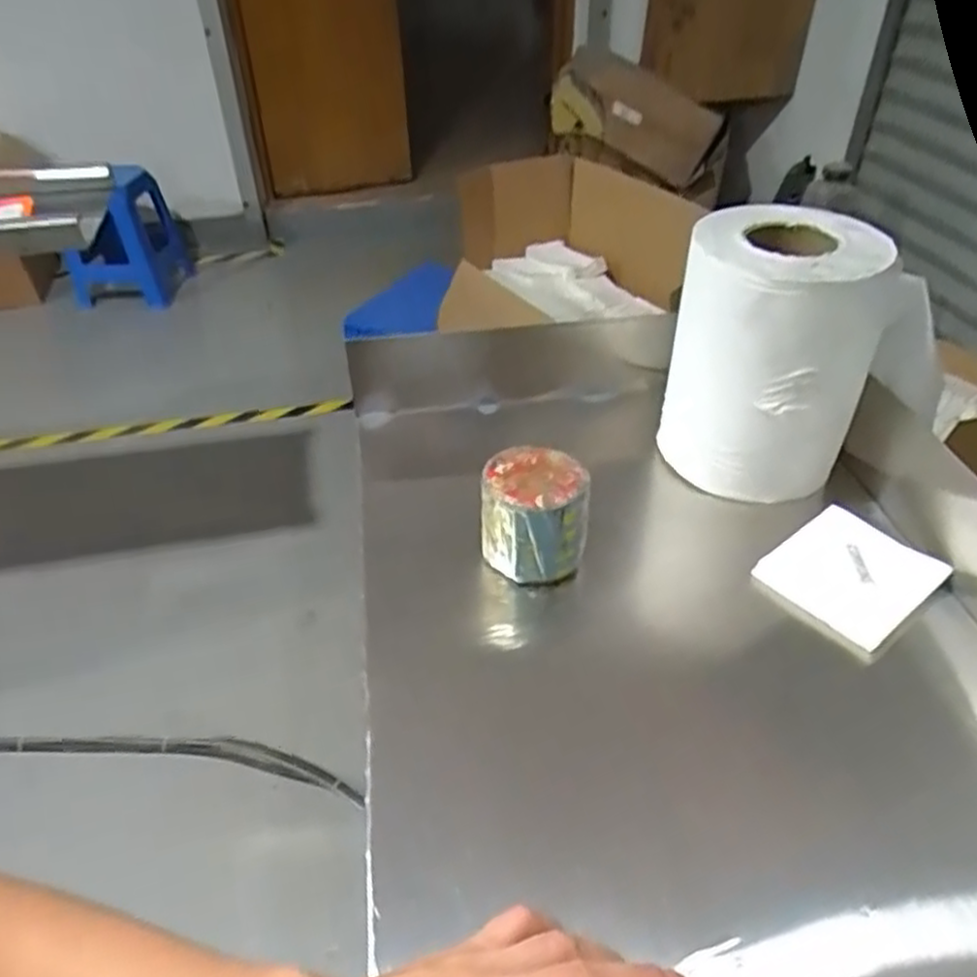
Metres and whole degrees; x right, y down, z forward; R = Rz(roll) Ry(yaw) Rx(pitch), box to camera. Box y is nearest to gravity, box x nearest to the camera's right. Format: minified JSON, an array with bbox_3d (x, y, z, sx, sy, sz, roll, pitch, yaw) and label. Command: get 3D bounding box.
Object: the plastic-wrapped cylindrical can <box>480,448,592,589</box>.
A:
[{"bbox_3d":[0.039,0.028,0.653,0.089,0.102,0.075,2,40,4],"label":"plastic-wrapped cylindrical can"}]

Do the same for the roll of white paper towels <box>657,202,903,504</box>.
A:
[{"bbox_3d":[0.262,-0.123,0.720,0.171,0.229,0.150,12,42,15],"label":"roll of white paper towels"}]

